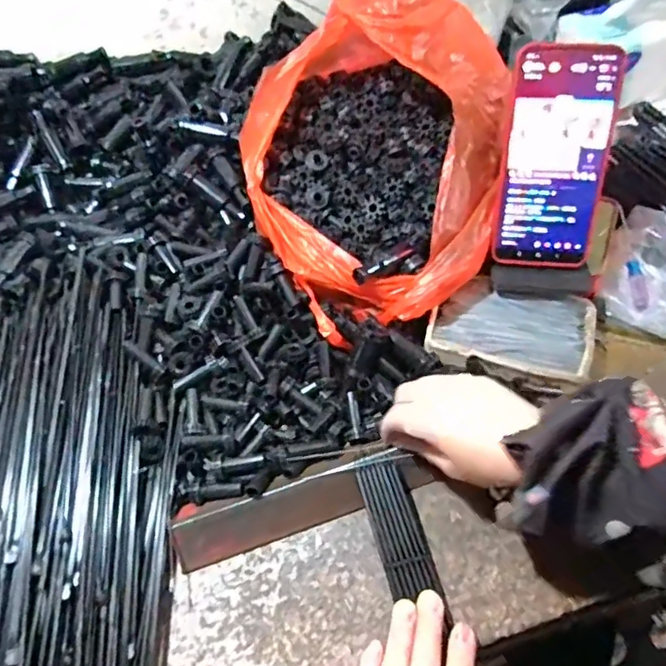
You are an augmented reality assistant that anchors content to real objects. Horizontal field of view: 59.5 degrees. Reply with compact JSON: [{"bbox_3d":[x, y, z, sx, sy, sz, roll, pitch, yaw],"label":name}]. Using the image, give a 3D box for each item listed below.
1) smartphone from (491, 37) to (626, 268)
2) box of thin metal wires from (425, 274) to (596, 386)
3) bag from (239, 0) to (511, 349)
[{"bbox_3d":[0.172,-0.133,0.449,0.079,0.164,0.014,4,23,7],"label":"smartphone"},{"bbox_3d":[0.146,0.000,0.478,0.128,0.026,0.080,9,56,10],"label":"box of thin metal wires"},{"bbox_3d":[0.033,-0.160,0.494,0.210,0.148,0.277,-8,55,-2],"label":"bag"}]

